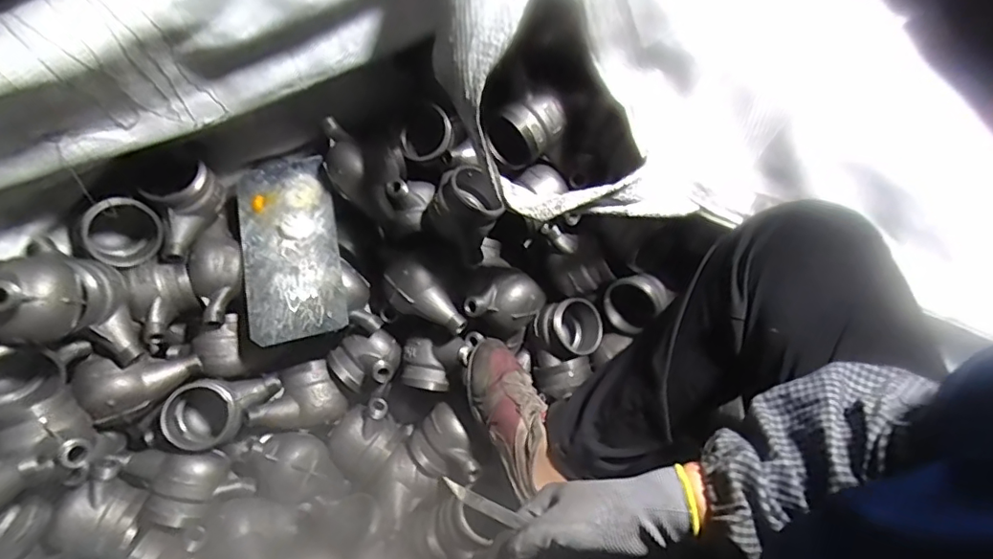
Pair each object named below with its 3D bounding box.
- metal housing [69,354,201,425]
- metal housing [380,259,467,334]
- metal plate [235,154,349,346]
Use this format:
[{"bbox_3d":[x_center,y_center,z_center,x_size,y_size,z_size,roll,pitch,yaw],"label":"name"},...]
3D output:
[{"bbox_3d":[-0.419,0.126,0.629,0.114,0.066,0.068,3,75,-38],"label":"metal housing"},{"bbox_3d":[-0.090,0.022,0.673,0.123,0.055,0.049,35,60,9],"label":"metal housing"},{"bbox_3d":[-0.259,-0.041,0.670,0.121,0.008,0.231,-15,74,-2],"label":"metal plate"}]

